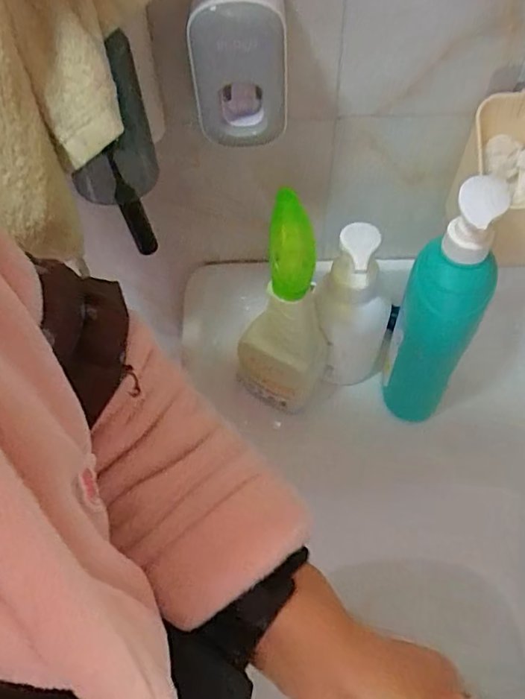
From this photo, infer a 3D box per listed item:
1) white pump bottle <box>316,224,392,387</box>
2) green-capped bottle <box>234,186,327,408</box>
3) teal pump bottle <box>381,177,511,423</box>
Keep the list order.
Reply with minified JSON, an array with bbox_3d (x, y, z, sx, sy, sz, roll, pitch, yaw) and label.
[{"bbox_3d":[0.088,-0.031,0.532,0.061,0.193,0.048,26,61,18],"label":"white pump bottle"},{"bbox_3d":[0.020,-0.029,0.506,0.075,0.231,0.058,27,61,19],"label":"green-capped bottle"},{"bbox_3d":[0.157,-0.029,0.480,0.067,0.261,0.056,29,62,20],"label":"teal pump bottle"}]

